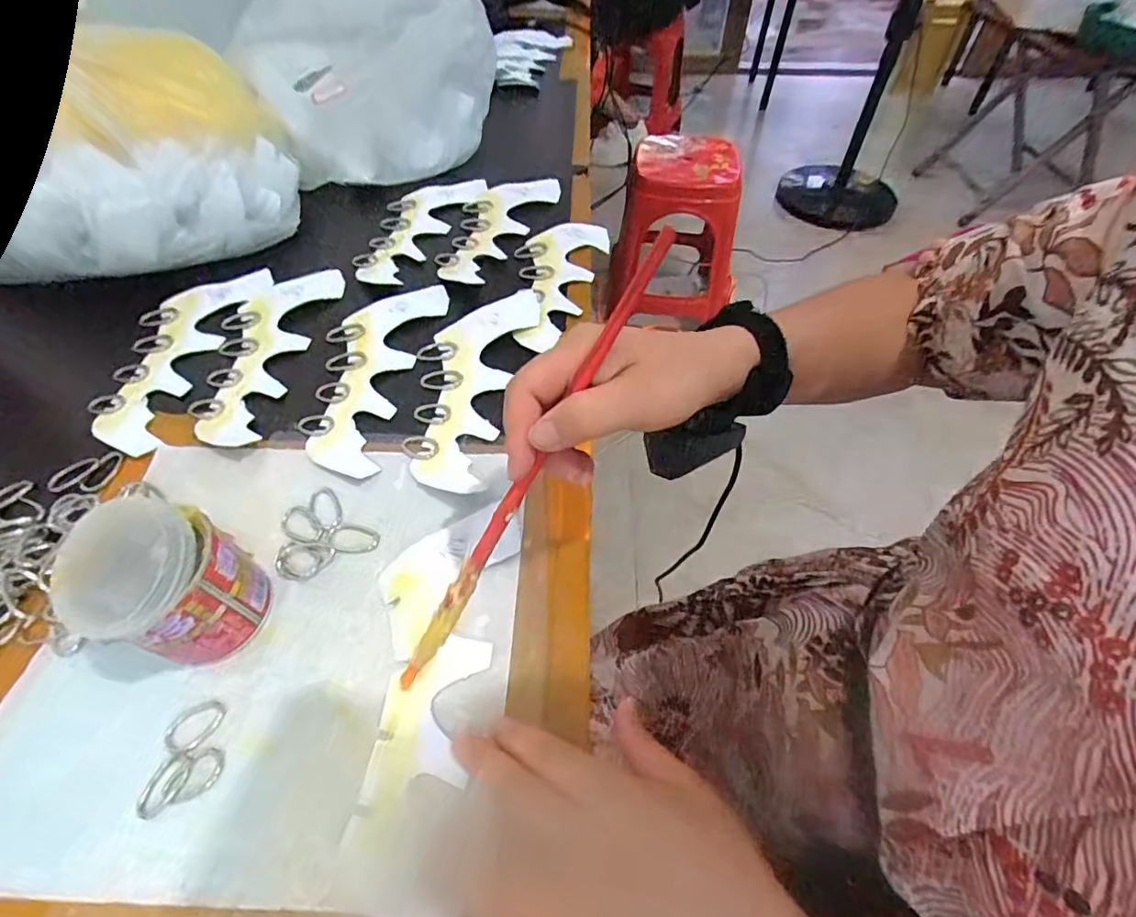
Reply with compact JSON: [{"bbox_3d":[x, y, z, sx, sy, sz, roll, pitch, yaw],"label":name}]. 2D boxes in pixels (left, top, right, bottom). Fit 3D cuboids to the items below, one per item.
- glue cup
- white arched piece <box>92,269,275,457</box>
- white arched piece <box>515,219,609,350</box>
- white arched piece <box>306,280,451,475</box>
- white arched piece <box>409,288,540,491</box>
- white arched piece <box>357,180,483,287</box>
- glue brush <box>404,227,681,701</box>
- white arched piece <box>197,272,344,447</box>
[{"bbox_3d":[-0.206,0.068,0.283,0.058,0.094,0.069,25,57,18],"label":"glue cup"},{"bbox_3d":[-0.331,-0.092,0.455,0.078,0.005,0.211,4,53,3],"label":"white arched piece"},{"bbox_3d":[-0.009,-0.179,0.521,0.074,0.006,0.208,8,53,6],"label":"white arched piece"},{"bbox_3d":[-0.162,-0.075,0.443,0.079,0.007,0.212,4,53,3],"label":"white arched piece"},{"bbox_3d":[-0.080,-0.067,0.431,0.072,0.015,0.212,8,53,6],"label":"white arched piece"},{"bbox_3d":[-0.159,-0.245,0.567,0.075,0.006,0.202,12,54,9],"label":"white arched piece"},{"bbox_3d":[-0.023,0.015,0.258,0.014,0.261,0.010,41,20,26],"label":"glue brush"},{"bbox_3d":[-0.255,-0.096,0.458,0.070,0.008,0.212,2,53,2],"label":"white arched piece"}]

